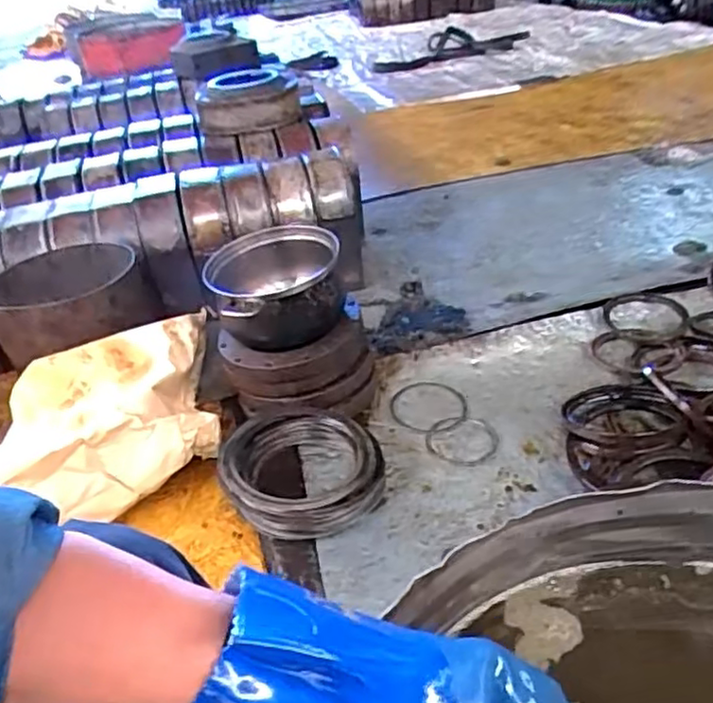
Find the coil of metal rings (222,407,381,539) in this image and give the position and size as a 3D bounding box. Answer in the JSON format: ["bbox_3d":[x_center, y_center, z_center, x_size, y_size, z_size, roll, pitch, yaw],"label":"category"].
[{"bbox_3d":[-0.076,0.168,0.980,0.227,0.079,0.222,-5,35,4],"label":"coil of metal rings"}]

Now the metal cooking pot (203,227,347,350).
[{"bbox_3d":[-0.138,-0.114,1.126,0.216,0.121,0.250,-15,37,-19],"label":"metal cooking pot"}]

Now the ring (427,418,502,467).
[{"bbox_3d":[0.173,0.146,1.075,0.119,0.012,0.109,-1,35,0],"label":"ring"}]

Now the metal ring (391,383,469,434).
[{"bbox_3d":[0.127,0.096,1.143,0.133,0.012,0.133,-1,35,0],"label":"metal ring"}]

